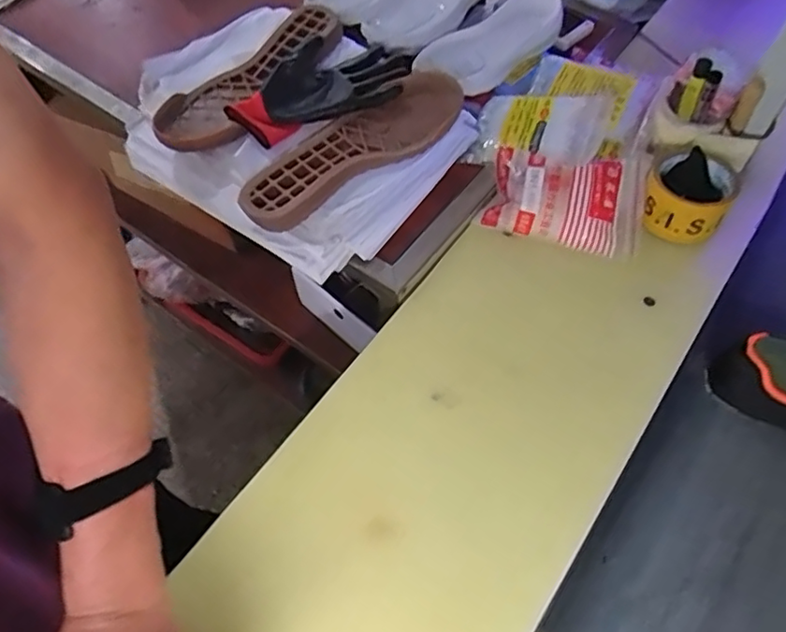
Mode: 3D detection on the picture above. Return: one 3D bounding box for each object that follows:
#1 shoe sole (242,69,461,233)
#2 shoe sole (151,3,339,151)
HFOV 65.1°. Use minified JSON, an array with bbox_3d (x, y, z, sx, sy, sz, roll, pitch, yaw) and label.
[{"bbox_3d":[-0.040,-0.187,0.672,0.268,0.025,0.086,-39,66,-19],"label":"shoe sole"},{"bbox_3d":[-0.161,-0.290,0.740,0.088,0.041,0.280,34,64,19],"label":"shoe sole"}]

